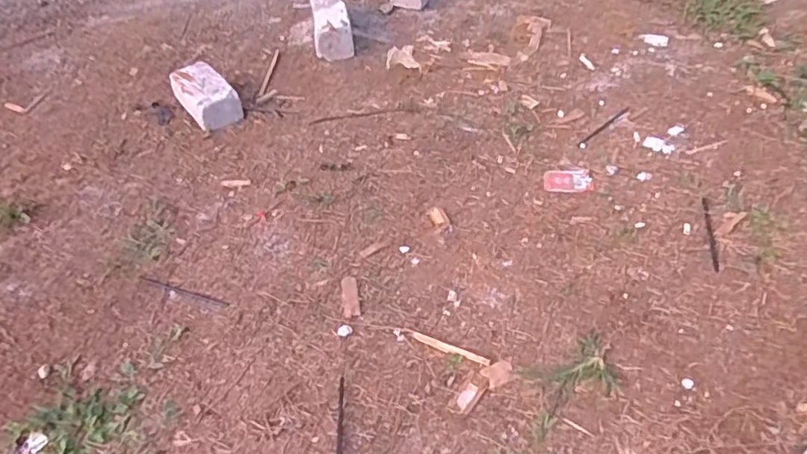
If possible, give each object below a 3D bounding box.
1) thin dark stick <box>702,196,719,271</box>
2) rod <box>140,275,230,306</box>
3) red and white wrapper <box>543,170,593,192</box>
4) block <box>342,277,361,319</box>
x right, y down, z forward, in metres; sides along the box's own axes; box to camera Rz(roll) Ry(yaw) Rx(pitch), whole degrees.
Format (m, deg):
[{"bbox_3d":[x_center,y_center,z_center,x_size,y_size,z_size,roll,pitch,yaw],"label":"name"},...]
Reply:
[{"bbox_3d":[0.533,0.010,0.982,0.011,0.012,0.187,9,48,13],"label":"thin dark stick"},{"bbox_3d":[-0.376,0.109,0.971,0.186,0.004,0.009,13,49,17],"label":"rod"},{"bbox_3d":[0.326,-0.090,1.123,0.091,0.006,0.069,4,45,7],"label":"red and white wrapper"},{"bbox_3d":[-0.086,0.112,0.928,0.025,0.008,0.090,-9,46,-3],"label":"block"}]

